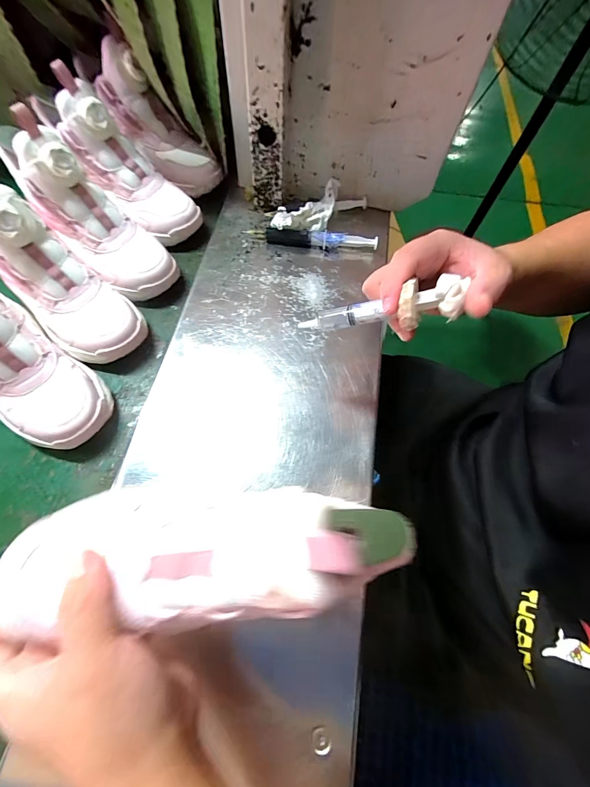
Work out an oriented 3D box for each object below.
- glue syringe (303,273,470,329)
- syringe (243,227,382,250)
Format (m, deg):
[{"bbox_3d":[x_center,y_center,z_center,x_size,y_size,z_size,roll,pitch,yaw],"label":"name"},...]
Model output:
[{"bbox_3d":[0.061,-0.061,0.253,0.121,0.028,0.035,-5,63,29],"label":"glue syringe"},{"bbox_3d":[0.021,-0.206,0.439,0.172,0.018,0.021,10,65,2],"label":"syringe"}]

